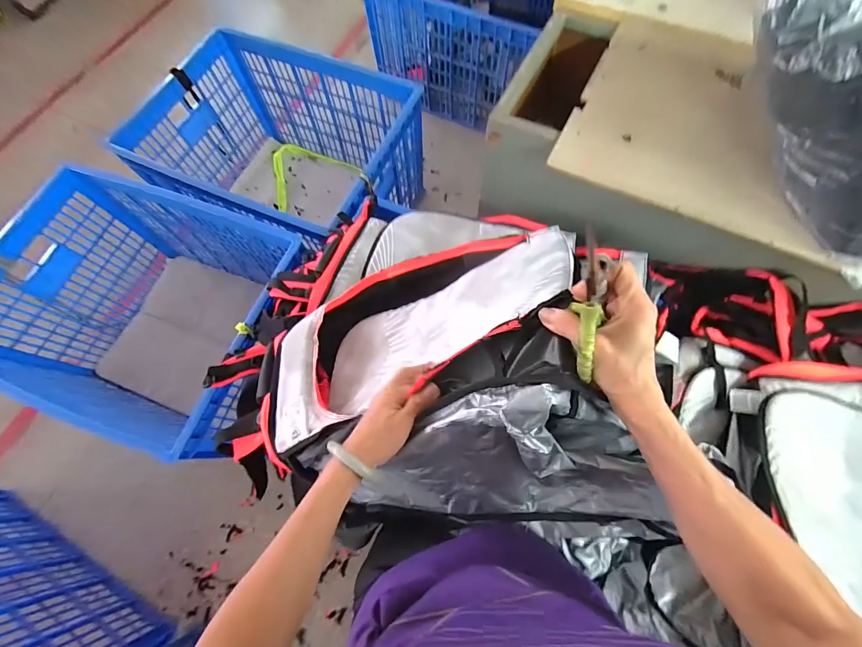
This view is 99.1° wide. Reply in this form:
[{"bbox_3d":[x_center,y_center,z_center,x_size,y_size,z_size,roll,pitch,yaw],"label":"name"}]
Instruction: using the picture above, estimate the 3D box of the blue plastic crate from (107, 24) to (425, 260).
[{"bbox_3d":[-0.506,-0.574,1.373,0.796,0.482,0.601,21,71,10],"label":"blue plastic crate"}]

